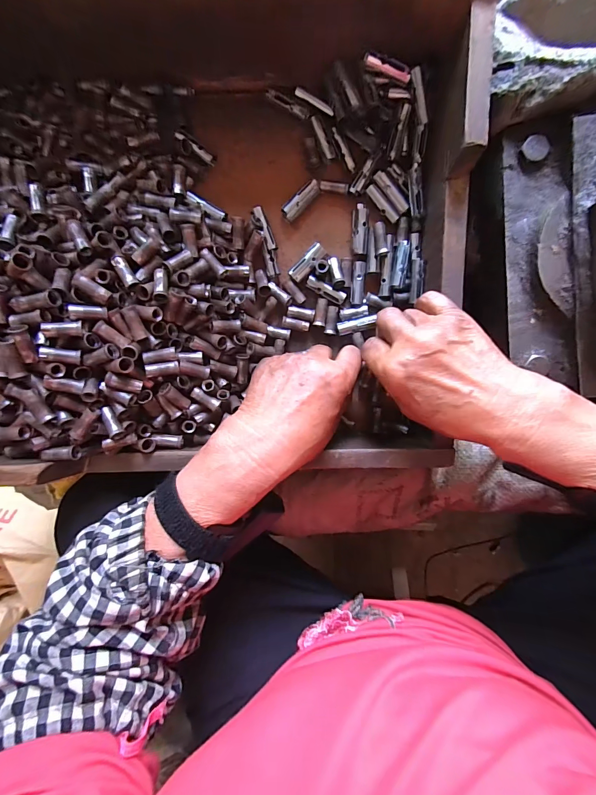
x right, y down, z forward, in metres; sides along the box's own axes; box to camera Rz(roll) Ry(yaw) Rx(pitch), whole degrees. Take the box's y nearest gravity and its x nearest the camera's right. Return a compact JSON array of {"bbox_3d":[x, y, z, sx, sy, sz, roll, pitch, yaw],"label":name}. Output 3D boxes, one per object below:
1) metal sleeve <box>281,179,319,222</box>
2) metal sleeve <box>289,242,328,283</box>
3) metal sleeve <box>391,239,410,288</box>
[{"bbox_3d":[0.003,-0.170,0.308,0.012,0.008,0.040,45,97,-3],"label":"metal sleeve"},{"bbox_3d":[0.009,-0.119,0.316,0.037,0.012,0.014,-40,93,7],"label":"metal sleeve"},{"bbox_3d":[0.088,-0.114,0.306,0.011,0.011,0.037,6,97,2],"label":"metal sleeve"}]

